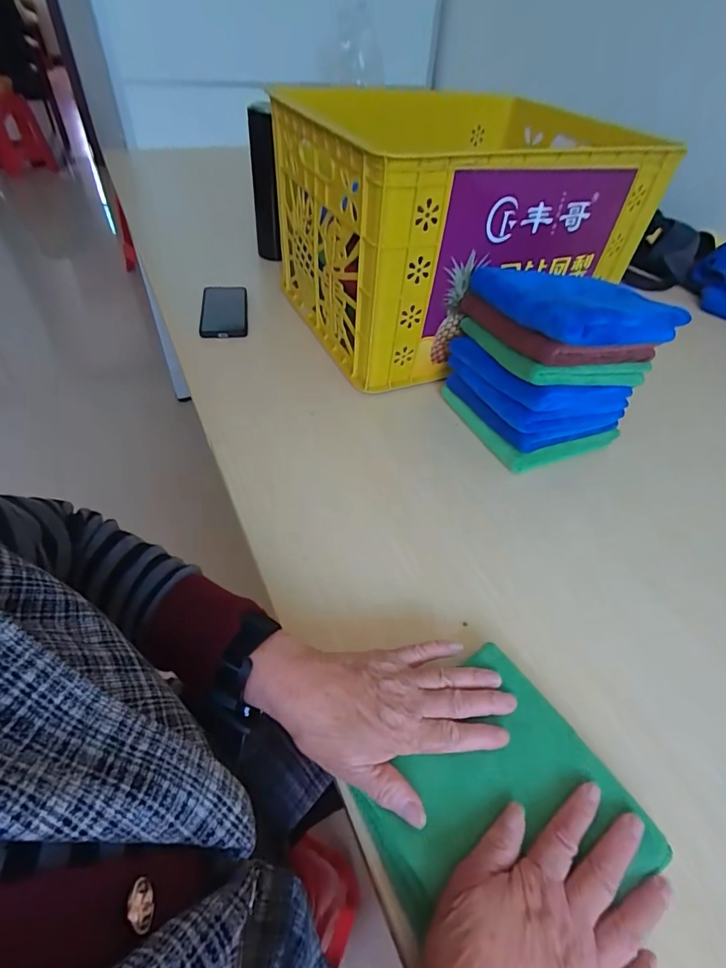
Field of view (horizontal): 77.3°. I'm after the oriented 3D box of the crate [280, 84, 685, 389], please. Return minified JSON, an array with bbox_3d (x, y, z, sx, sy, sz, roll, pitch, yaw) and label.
[{"bbox_3d":[0.147,-0.416,0.734,0.489,0.264,0.390,-17,51,-20],"label":"crate"}]

